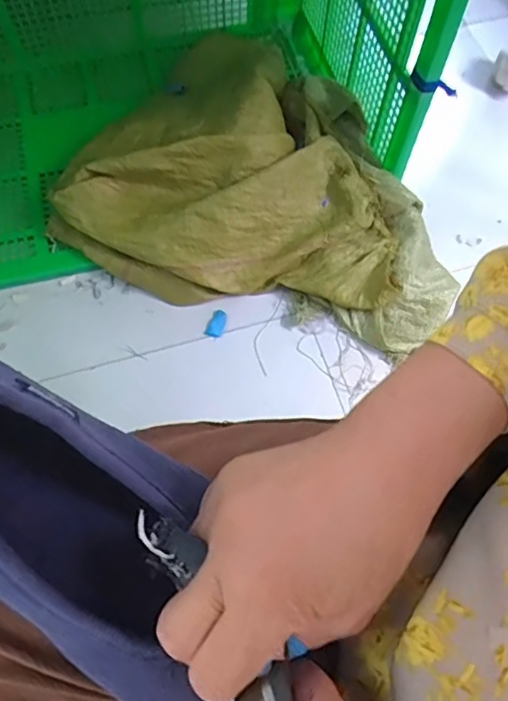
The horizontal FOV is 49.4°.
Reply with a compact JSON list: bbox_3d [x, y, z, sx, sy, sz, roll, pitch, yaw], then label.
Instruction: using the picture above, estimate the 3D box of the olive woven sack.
[{"bbox_3d":[0.035,-0.289,0.973,0.663,0.190,0.474,23,67,9],"label":"olive woven sack"}]

